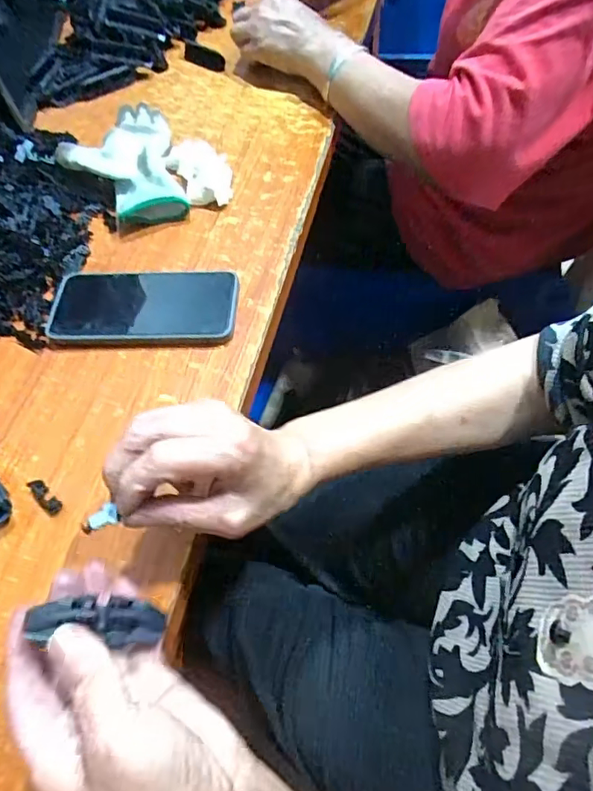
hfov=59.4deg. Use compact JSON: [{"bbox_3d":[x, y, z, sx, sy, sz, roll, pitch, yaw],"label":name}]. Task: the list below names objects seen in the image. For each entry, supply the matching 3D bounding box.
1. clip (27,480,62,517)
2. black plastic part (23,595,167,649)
[{"bbox_3d":[-0.184,0.074,0.380,0.032,0.009,0.011,38,69,23],"label":"clip"},{"bbox_3d":[-0.103,0.119,0.277,0.067,0.012,0.020,15,57,-22],"label":"black plastic part"}]

